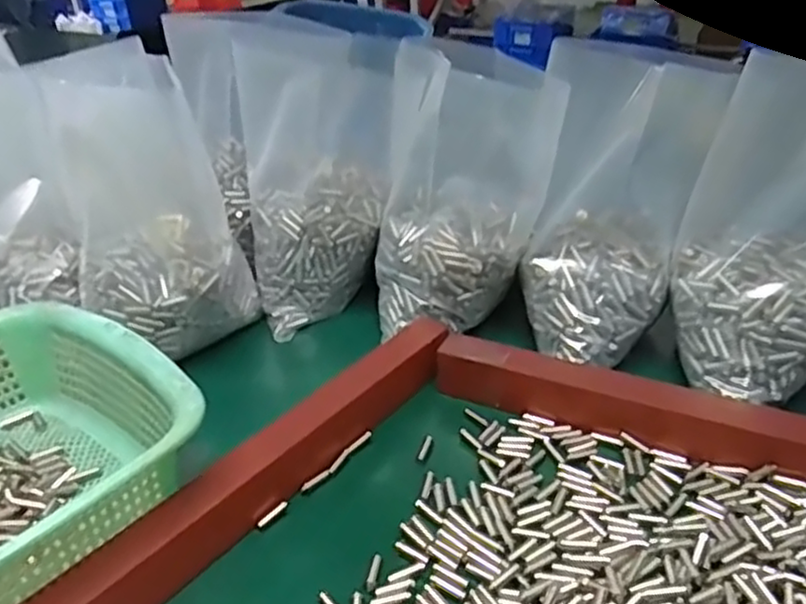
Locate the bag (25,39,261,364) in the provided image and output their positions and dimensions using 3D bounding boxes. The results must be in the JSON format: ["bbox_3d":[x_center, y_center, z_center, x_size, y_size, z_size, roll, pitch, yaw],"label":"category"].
[{"bbox_3d":[-0.198,-0.074,0.547,0.124,0.236,0.080,-23,9,-30],"label":"bag"}]

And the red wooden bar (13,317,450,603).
[{"bbox_3d":[-0.104,0.114,0.403,0.032,0.038,0.391,20,37,34],"label":"red wooden bar"}]

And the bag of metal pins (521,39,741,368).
[{"bbox_3d":[0.151,-0.063,0.503,0.113,0.221,0.112,5,31,14],"label":"bag of metal pins"}]

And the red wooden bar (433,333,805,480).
[{"bbox_3d":[0.212,0.081,0.435,0.399,0.035,0.043,12,34,25],"label":"red wooden bar"}]

